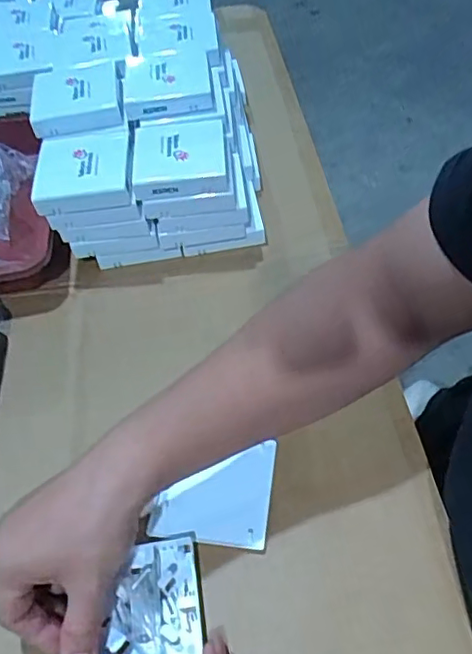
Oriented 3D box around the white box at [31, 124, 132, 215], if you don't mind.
[{"bbox_3d":[-0.145,-0.149,0.560,0.085,0.028,0.089,-8,51,0],"label":"white box"}]

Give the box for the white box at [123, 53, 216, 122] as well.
[{"bbox_3d":[-0.069,-0.250,0.602,0.088,0.018,0.095,-9,51,-3],"label":"white box"}]

